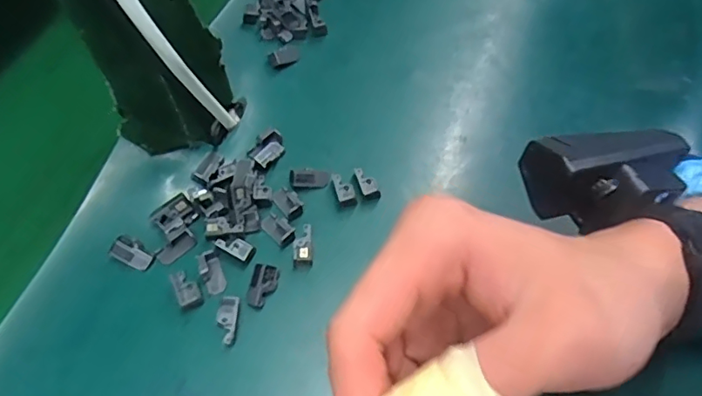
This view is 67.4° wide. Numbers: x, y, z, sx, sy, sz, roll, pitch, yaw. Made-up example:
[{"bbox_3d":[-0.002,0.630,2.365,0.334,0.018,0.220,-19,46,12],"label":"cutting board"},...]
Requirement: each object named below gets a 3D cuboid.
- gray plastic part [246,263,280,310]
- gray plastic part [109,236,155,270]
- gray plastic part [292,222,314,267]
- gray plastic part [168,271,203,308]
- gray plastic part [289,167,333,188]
[{"bbox_3d":[-0.046,0.045,0.274,0.013,0.006,0.023,13,59,4],"label":"gray plastic part"},{"bbox_3d":[-0.117,0.029,0.281,0.021,0.008,0.013,24,60,11],"label":"gray plastic part"},{"bbox_3d":[-0.026,0.026,0.286,0.011,0.008,0.022,-3,59,-6],"label":"gray plastic part"},{"bbox_3d":[-0.086,0.046,0.274,0.011,0.006,0.022,-23,62,-16],"label":"gray plastic part"},{"bbox_3d":[-0.024,-0.011,0.310,0.023,0.008,0.011,1,58,-3],"label":"gray plastic part"}]

